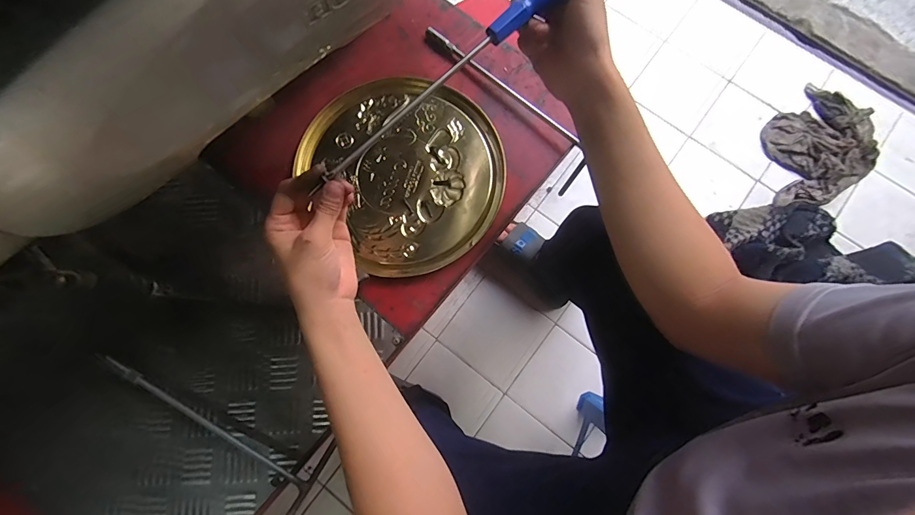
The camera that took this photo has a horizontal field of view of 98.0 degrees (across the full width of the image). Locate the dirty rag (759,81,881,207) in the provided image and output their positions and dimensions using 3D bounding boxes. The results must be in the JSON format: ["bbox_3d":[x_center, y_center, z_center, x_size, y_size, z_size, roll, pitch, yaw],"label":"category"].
[{"bbox_3d":[0.909,-0.285,1.000,0.242,0.075,0.302,-1,79,0],"label":"dirty rag"}]

